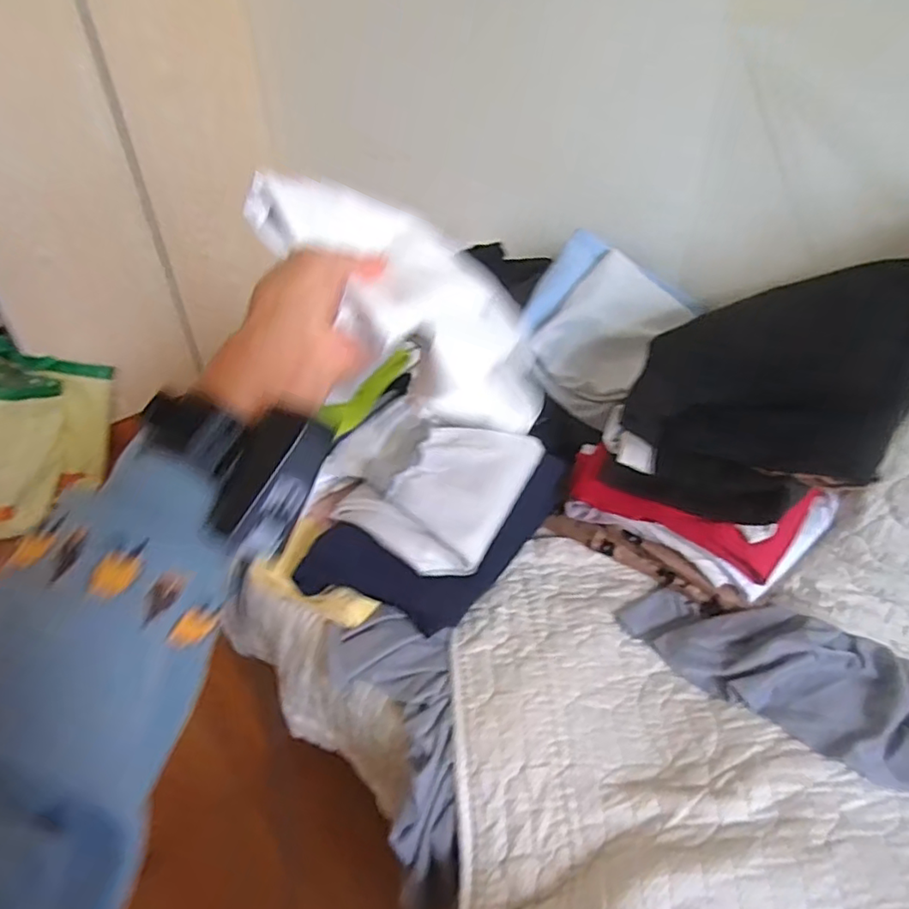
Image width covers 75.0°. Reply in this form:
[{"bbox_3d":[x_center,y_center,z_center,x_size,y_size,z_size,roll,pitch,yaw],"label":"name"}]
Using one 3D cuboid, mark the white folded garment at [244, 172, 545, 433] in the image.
[{"bbox_3d":[-0.014,-0.089,0.395,0.071,0.256,0.112,-36,30,26],"label":"white folded garment"}]

